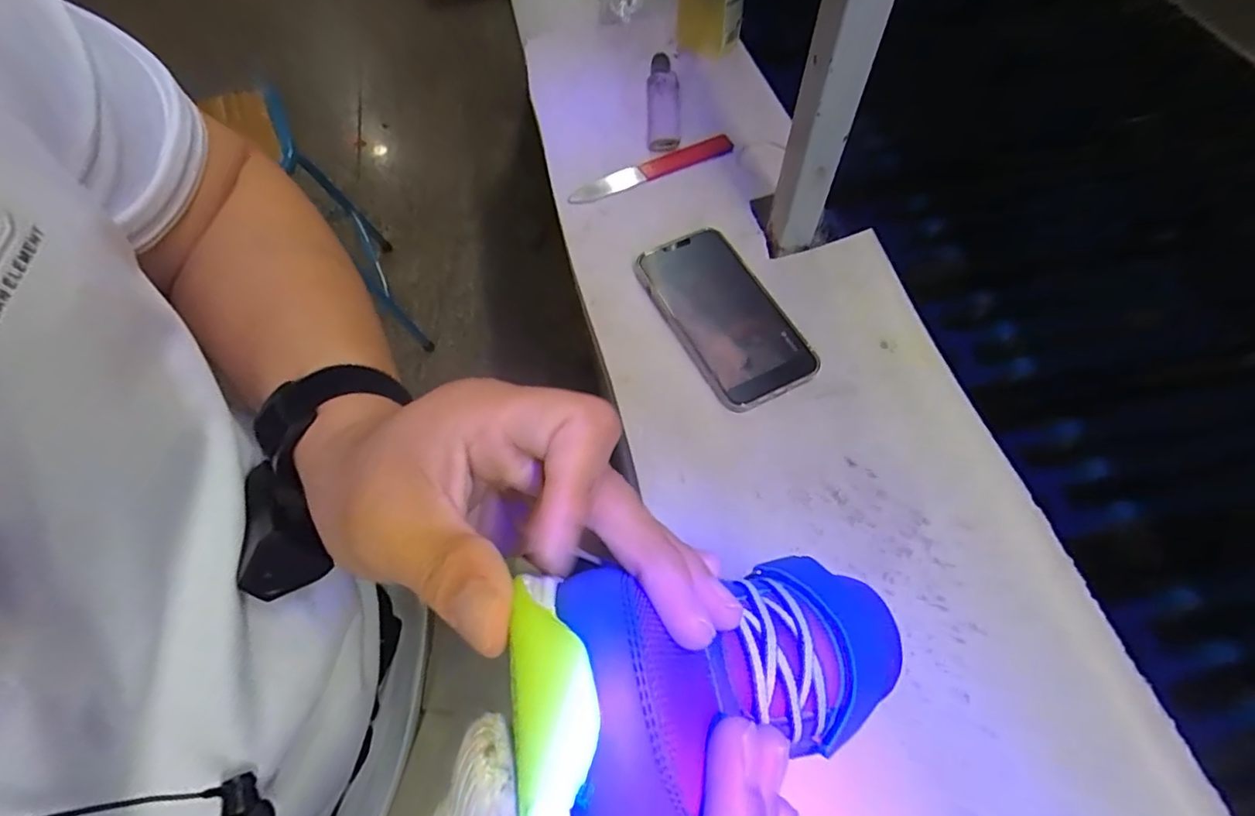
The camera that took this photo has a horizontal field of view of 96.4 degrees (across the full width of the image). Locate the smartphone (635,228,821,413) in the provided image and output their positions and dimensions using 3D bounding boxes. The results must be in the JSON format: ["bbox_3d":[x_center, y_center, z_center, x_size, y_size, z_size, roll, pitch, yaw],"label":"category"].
[{"bbox_3d":[0.075,-0.075,0.443,0.085,0.010,0.161,-25,63,-11],"label":"smartphone"}]

